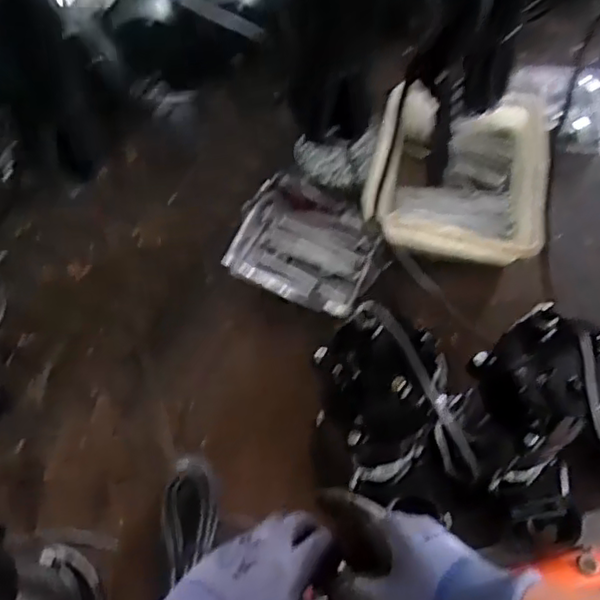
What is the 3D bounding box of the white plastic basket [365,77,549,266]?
[{"bbox_3d":[0.208,-0.165,0.855,0.207,0.095,0.274,7,61,6],"label":"white plastic basket"}]

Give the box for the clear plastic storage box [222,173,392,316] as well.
[{"bbox_3d":[0.010,-0.074,0.833,0.192,0.040,0.179,19,62,12],"label":"clear plastic storage box"}]

